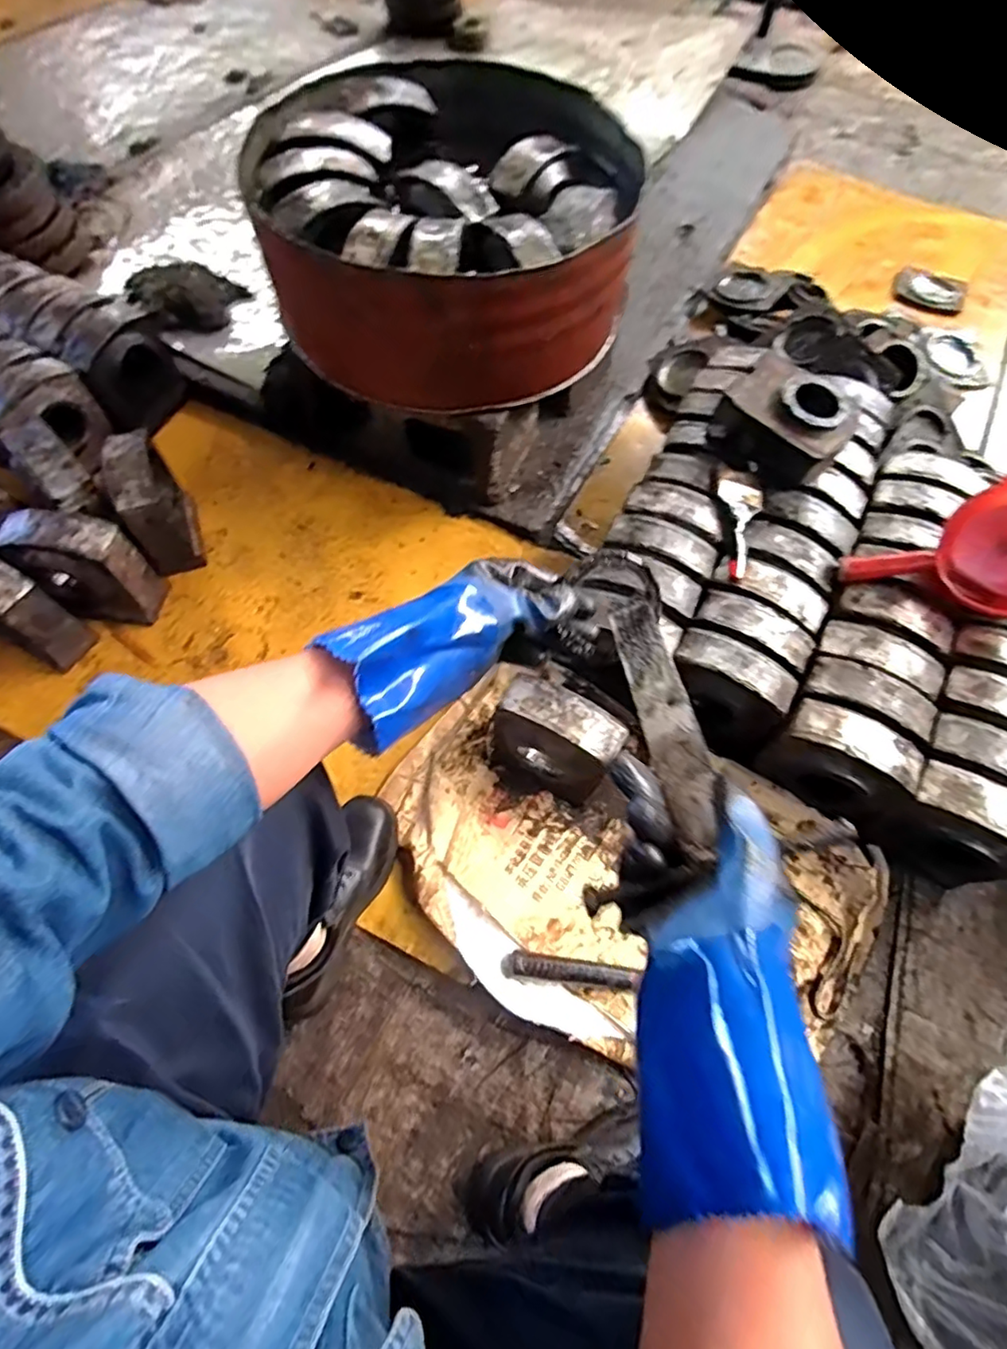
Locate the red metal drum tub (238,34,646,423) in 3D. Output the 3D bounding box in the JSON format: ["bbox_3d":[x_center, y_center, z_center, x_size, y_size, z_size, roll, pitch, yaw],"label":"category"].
[{"bbox_3d":[-0.076,-0.658,0.915,0.518,0.212,0.474,1,64,-2],"label":"red metal drum tub"}]

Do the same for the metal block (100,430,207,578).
[{"bbox_3d":[-0.568,-0.279,0.982,0.086,0.177,0.159,-12,65,-9],"label":"metal block"}]

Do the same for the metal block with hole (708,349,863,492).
[{"bbox_3d":[0.416,-0.373,0.896,0.137,0.095,0.178,-39,72,-19],"label":"metal block with hole"}]

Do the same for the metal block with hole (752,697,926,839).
[{"bbox_3d":[0.438,0.117,0.781,0.163,0.126,0.089,34,67,13],"label":"metal block with hole"}]

